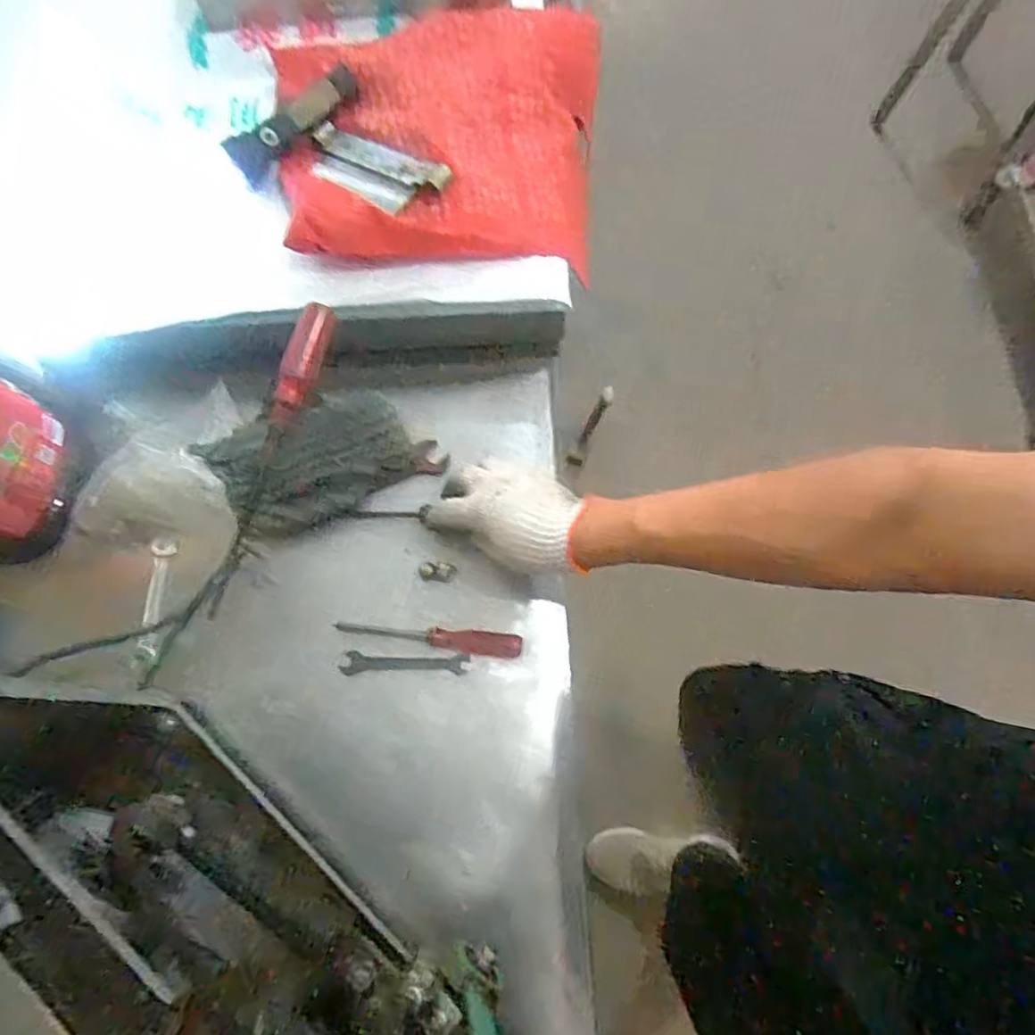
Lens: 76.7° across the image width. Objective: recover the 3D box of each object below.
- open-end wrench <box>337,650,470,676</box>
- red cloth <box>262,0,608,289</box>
[{"bbox_3d":[-0.102,0.133,0.593,0.113,0.006,0.020,1,72,2],"label":"open-end wrench"},{"bbox_3d":[-0.086,-0.409,0.675,0.346,0.066,0.340,-1,72,2],"label":"red cloth"}]

